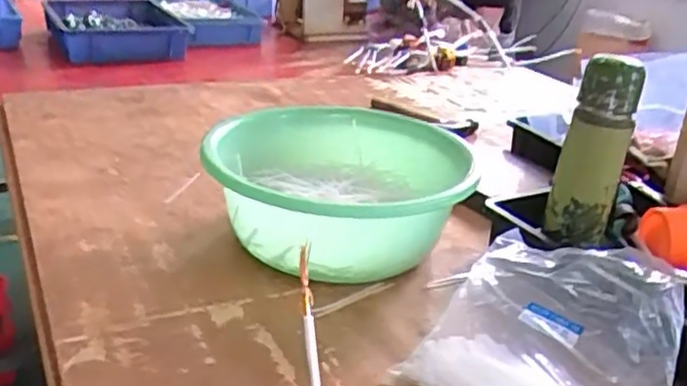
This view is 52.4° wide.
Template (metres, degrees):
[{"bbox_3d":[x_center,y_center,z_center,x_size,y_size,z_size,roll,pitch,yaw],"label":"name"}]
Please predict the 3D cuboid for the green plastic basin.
[{"bbox_3d":[-0.005,0.001,0.844,0.303,0.124,0.321,4,23,0],"label":"green plastic basin"}]

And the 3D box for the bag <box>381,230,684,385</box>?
[{"bbox_3d":[0.188,0.124,0.633,0.201,0.086,0.225,21,28,34],"label":"bag"}]

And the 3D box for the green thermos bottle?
[{"bbox_3d":[0.271,-0.048,0.761,0.069,0.185,0.067,12,24,19],"label":"green thermos bottle"}]

